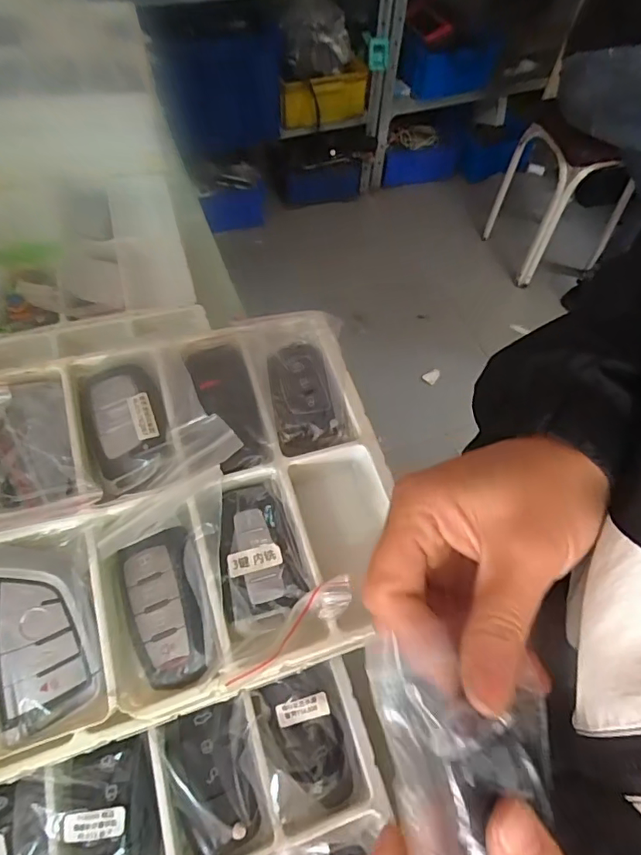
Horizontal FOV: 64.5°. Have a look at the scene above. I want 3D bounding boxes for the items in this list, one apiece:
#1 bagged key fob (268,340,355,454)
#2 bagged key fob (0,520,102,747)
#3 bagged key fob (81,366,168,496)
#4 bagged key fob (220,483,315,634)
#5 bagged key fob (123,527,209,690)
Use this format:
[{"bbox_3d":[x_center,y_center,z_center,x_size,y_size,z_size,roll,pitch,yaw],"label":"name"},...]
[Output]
[{"bbox_3d":[-0.010,-0.016,0.276,0.038,0.013,0.063,-17,61,-14],"label":"bagged key fob"},{"bbox_3d":[-0.114,0.081,0.212,0.039,0.016,0.075,-13,60,-12],"label":"bagged key fob"},{"bbox_3d":[-0.097,-0.001,0.260,0.040,0.016,0.065,-25,71,0],"label":"bagged key fob"},{"bbox_3d":[-0.030,0.058,0.235,0.038,0.010,0.063,-17,61,-14],"label":"bagged key fob"},{"bbox_3d":[-0.067,0.078,0.220,0.031,0.018,0.060,-12,60,-11],"label":"bagged key fob"}]

